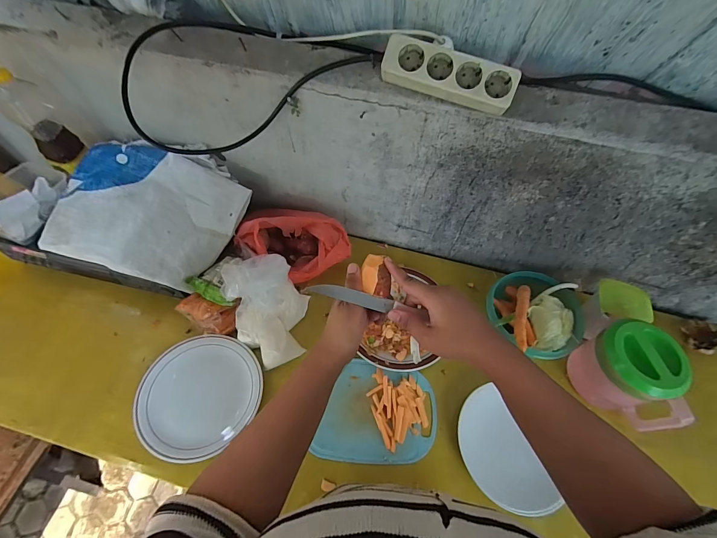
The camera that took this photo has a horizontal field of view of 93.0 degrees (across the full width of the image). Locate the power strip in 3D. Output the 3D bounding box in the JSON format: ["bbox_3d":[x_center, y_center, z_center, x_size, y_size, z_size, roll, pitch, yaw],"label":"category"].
[{"bbox_3d":[0.135,-0.292,0.515,0.195,0.067,0.036,16,15,4],"label":"power strip"}]

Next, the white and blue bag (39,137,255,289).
[{"bbox_3d":[-0.444,-0.119,0.715,0.334,0.105,0.257,17,60,7],"label":"white and blue bag"}]

